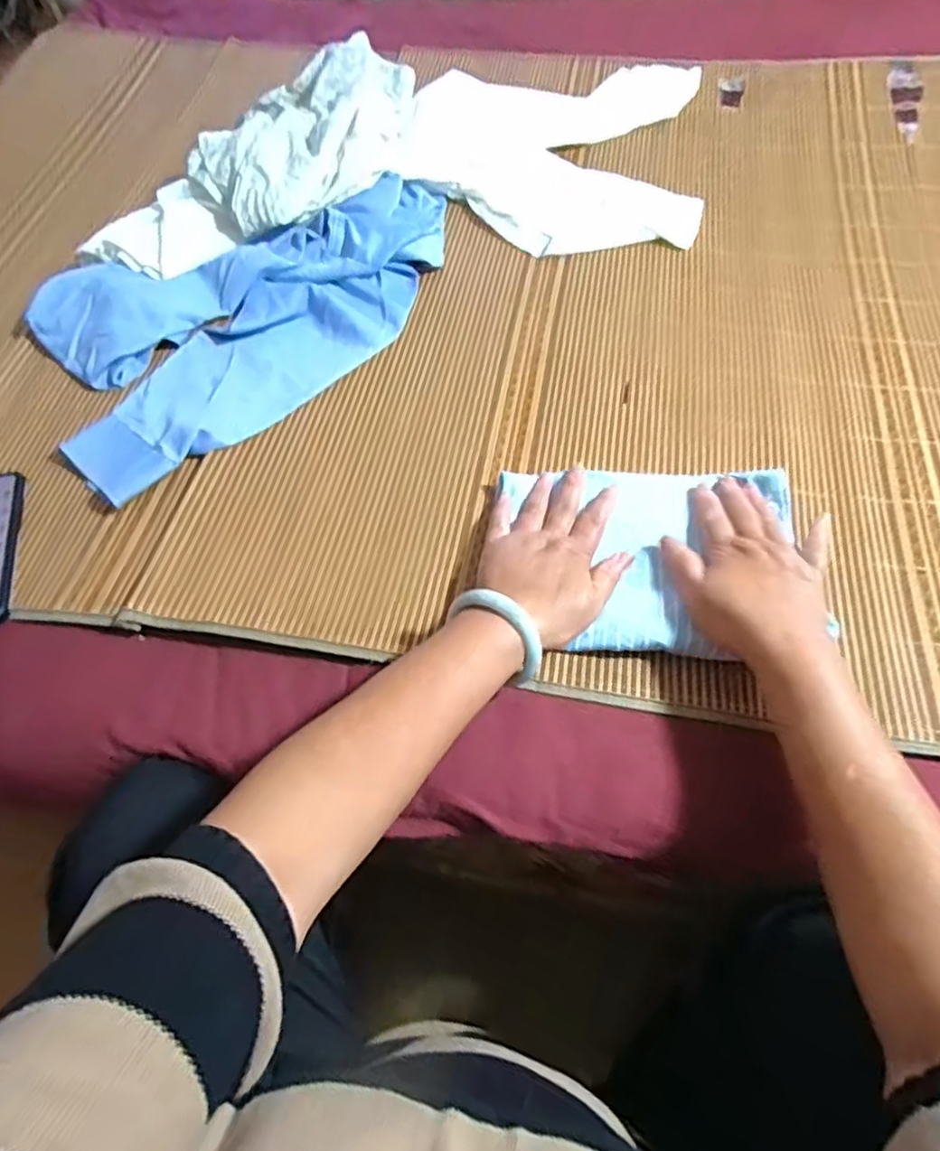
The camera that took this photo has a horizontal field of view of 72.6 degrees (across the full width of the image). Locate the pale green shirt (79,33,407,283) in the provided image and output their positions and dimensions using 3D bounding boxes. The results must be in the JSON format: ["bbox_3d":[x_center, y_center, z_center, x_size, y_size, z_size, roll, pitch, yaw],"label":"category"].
[{"bbox_3d":[-0.210,-0.522,0.785,0.227,0.086,0.522,25,65,15],"label":"pale green shirt"}]

